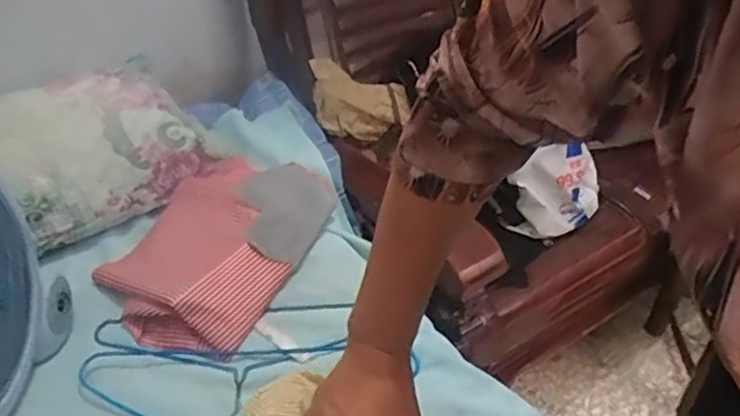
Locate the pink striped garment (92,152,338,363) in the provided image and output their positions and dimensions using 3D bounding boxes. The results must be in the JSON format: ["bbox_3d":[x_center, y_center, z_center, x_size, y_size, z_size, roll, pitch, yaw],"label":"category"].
[{"bbox_3d":[-0.220,0.036,0.916,0.247,0.084,0.370,13,40,20],"label":"pink striped garment"}]

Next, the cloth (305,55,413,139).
[{"bbox_3d":[-0.022,-0.209,1.281,0.205,0.058,0.170,15,70,-29],"label":"cloth"}]

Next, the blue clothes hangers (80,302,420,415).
[{"bbox_3d":[-0.144,0.193,0.766,0.402,0.019,0.186,-3,45,-3],"label":"blue clothes hangers"}]

